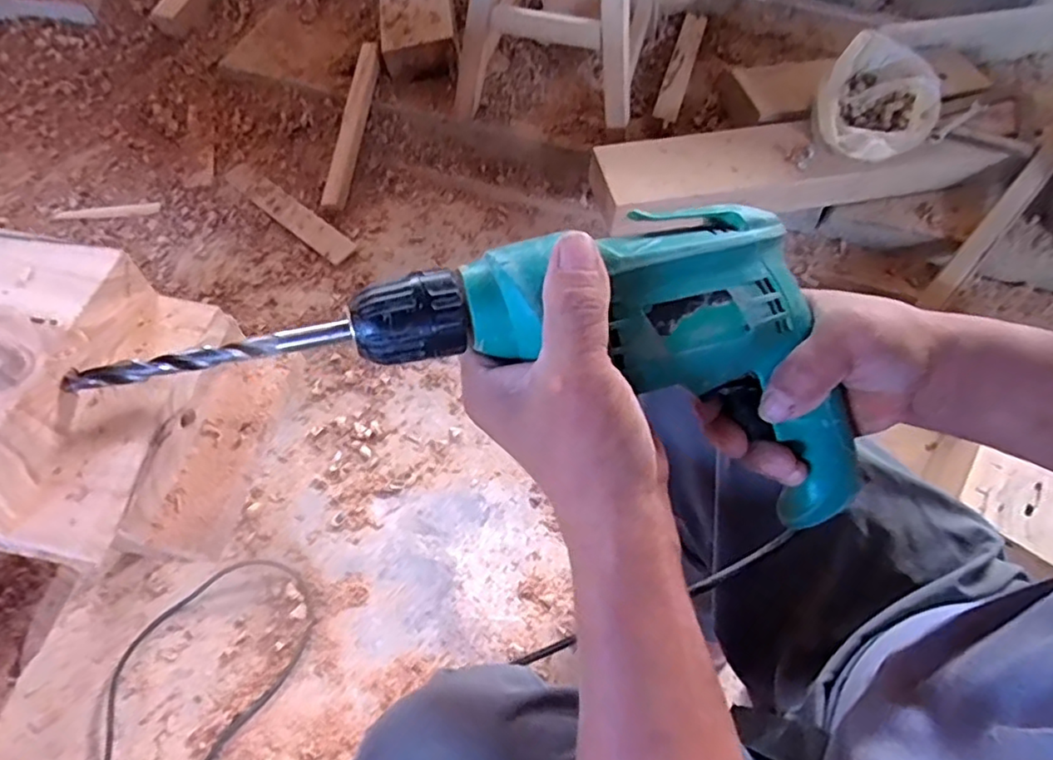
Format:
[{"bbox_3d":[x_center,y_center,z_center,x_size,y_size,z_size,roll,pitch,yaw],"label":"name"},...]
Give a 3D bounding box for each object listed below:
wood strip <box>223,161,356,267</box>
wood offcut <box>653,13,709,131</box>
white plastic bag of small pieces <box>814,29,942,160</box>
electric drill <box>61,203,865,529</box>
[{"bbox_3d":[-0.470,-0.334,1.242,0.326,0.012,0.058,36,66,16],"label":"wood strip"},{"bbox_3d":[0.323,-0.660,1.337,0.051,0.021,0.355,14,68,15],"label":"wood offcut"},{"bbox_3d":[0.618,-0.485,1.097,0.194,0.122,0.155,20,60,11],"label":"white plastic bag of small pieces"},{"bbox_3d":[0.018,-0.031,0.312,0.374,0.144,0.070,13,15,-17],"label":"electric drill"}]

